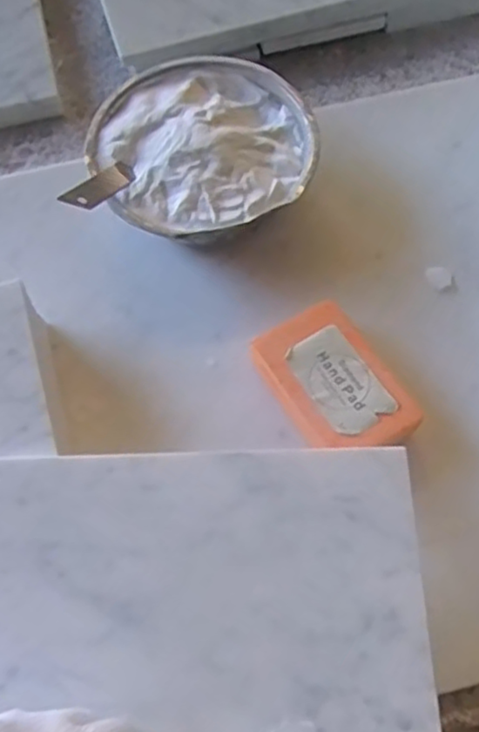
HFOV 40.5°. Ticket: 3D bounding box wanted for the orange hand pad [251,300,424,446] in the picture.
[{"bbox_3d":[0.054,0.014,0.381,0.062,0.028,0.090,-29,69,-12],"label":"orange hand pad"}]

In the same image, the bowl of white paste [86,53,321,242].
[{"bbox_3d":[-0.026,-0.143,0.441,0.138,0.058,0.141,0,66,0],"label":"bowl of white paste"}]

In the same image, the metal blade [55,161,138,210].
[{"bbox_3d":[-0.082,-0.109,0.393,0.019,0.006,0.068,30,39,1],"label":"metal blade"}]

